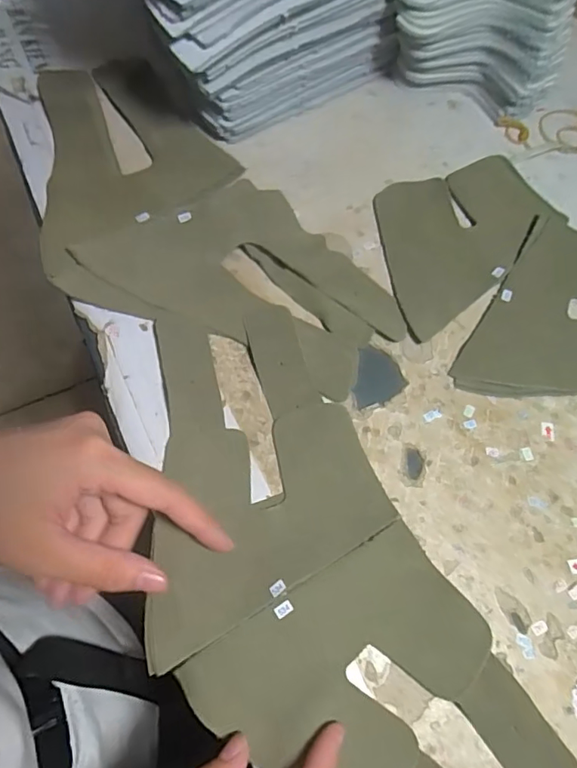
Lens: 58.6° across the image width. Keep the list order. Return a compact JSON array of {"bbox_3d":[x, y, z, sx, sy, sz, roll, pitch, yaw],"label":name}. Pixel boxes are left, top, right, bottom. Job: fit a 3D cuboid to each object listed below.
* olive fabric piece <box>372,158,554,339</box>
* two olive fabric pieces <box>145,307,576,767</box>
[{"bbox_3d":[0.117,-0.097,0.342,0.120,0.007,0.113,-16,69,-9],"label":"olive fabric piece"},{"bbox_3d":[0.003,0.098,0.256,0.136,0.010,0.304,-28,71,-11],"label":"two olive fabric pieces"}]

